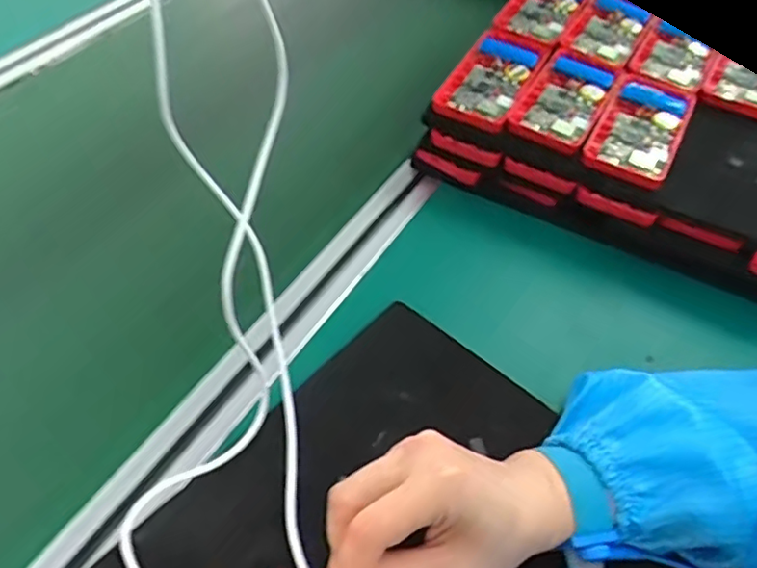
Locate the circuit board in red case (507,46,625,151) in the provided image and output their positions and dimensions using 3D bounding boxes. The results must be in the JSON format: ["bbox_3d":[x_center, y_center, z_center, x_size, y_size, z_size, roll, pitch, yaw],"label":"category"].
[{"bbox_3d":[0.152,-0.152,0.507,0.062,0.027,0.102,25,53,17],"label":"circuit board in red case"}]

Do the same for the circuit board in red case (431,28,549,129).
[{"bbox_3d":[0.100,-0.178,0.528,0.062,0.027,0.118,25,53,17],"label":"circuit board in red case"}]

